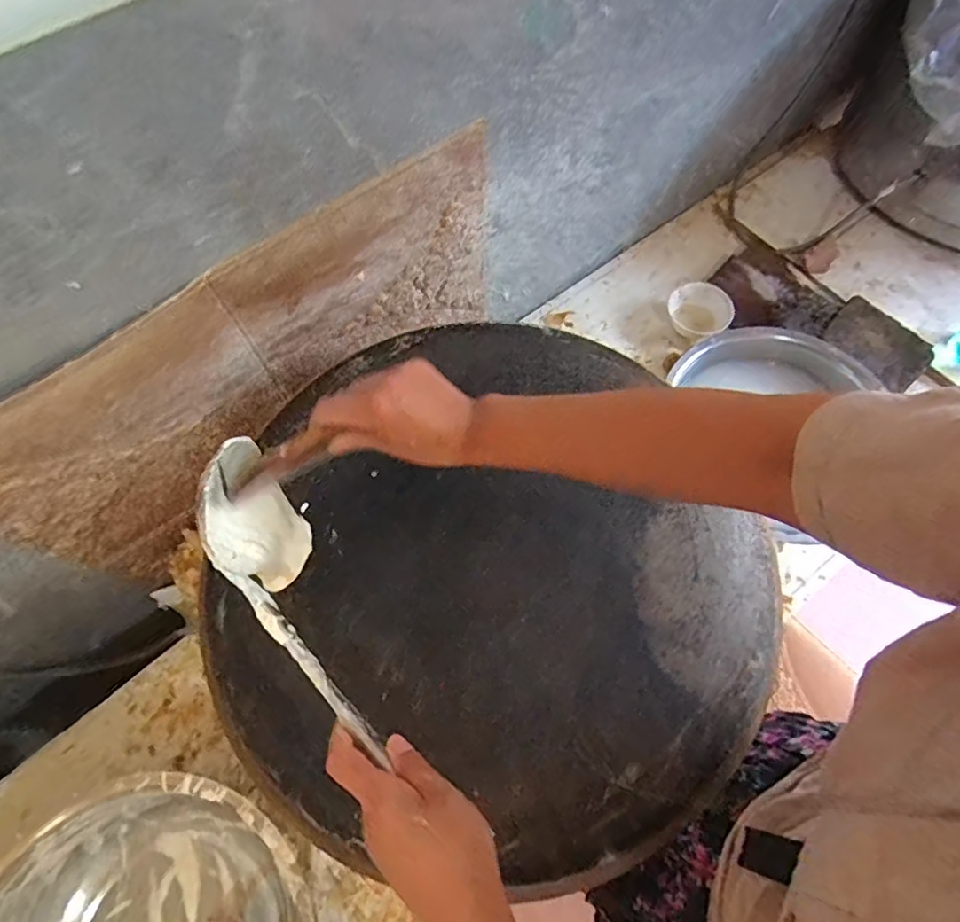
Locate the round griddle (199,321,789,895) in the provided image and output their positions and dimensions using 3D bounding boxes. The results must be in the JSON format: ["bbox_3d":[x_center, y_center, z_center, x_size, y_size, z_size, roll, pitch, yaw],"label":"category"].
[{"bbox_3d":[-0.005,0.098,0.547,0.503,0.043,0.527,0,67,1],"label":"round griddle"}]

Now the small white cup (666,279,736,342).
[{"bbox_3d":[0.387,-0.263,1.008,0.106,0.051,0.114,0,67,1],"label":"small white cup"}]

